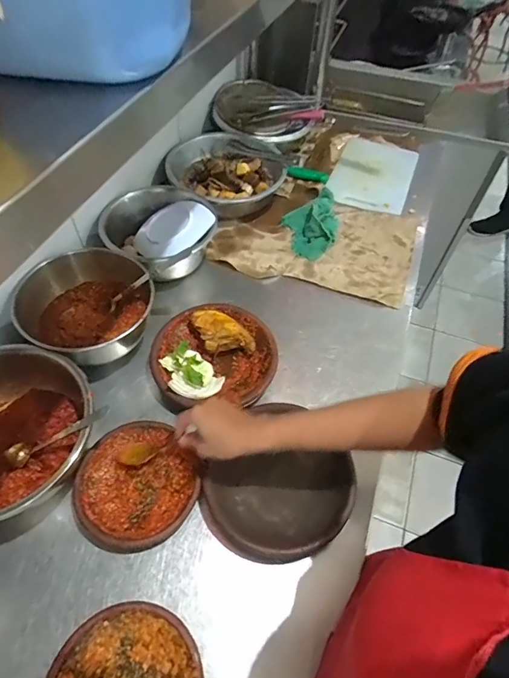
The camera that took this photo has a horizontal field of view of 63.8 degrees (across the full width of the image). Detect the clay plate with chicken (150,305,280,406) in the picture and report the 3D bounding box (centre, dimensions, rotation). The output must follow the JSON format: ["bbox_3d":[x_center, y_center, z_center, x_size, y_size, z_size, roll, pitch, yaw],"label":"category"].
[{"bbox_3d":[-0.067,0.030,0.683,0.200,0.054,0.179,-1,54,-2],"label":"clay plate with chicken"}]

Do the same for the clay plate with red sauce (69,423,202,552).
[{"bbox_3d":[-0.160,0.202,0.566,0.162,0.033,0.160,0,54,-1],"label":"clay plate with red sauce"}]

